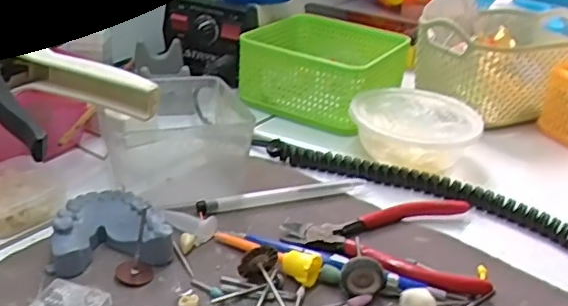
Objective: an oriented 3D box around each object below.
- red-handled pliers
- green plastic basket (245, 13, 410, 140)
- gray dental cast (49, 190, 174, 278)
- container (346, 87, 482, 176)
[{"bbox_3d":[0.062,0.054,0.379,0.121,0.011,0.088,6,28,0],"label":"red-handled pliers"},{"bbox_3d":[0.041,-0.084,0.583,0.130,0.060,0.143,22,32,27],"label":"green plastic basket"},{"bbox_3d":[-0.101,0.044,0.353,0.064,0.024,0.054,-2,29,-13],"label":"gray dental cast"},{"bbox_3d":[0.106,-0.017,0.493,0.097,0.043,0.097,4,28,-2],"label":"container"}]

